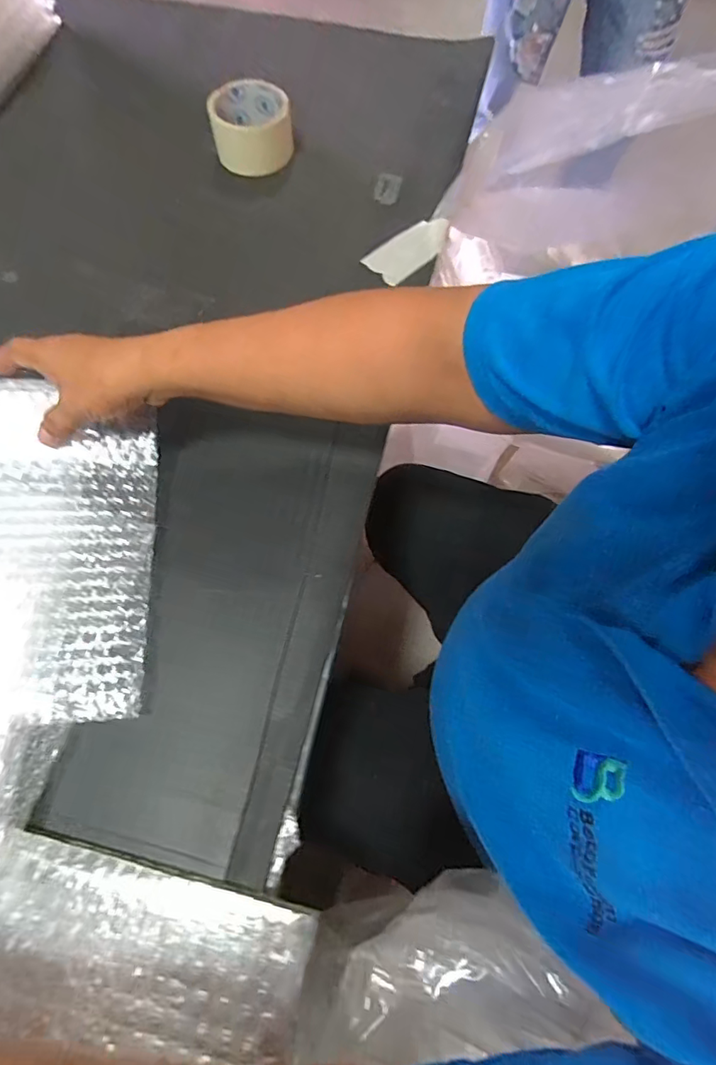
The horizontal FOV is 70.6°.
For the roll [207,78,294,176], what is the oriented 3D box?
[{"bbox_3d":[-0.122,-0.465,0.578,0.085,0.060,0.085,0,68,0],"label":"roll"}]

